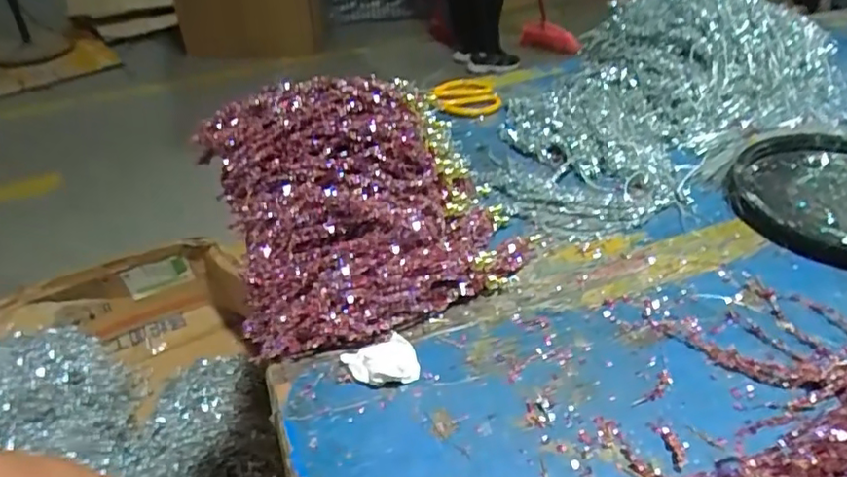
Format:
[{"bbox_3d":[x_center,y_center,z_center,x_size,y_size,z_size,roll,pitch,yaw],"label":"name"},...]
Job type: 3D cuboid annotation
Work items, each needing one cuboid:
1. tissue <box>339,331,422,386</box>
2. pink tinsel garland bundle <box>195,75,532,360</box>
[{"bbox_3d":[-0.031,0.093,0.442,0.049,0.017,0.040,-18,40,-18],"label":"tissue"},{"bbox_3d":[-0.044,-0.034,0.501,0.255,0.149,0.185,-12,38,-11],"label":"pink tinsel garland bundle"}]

